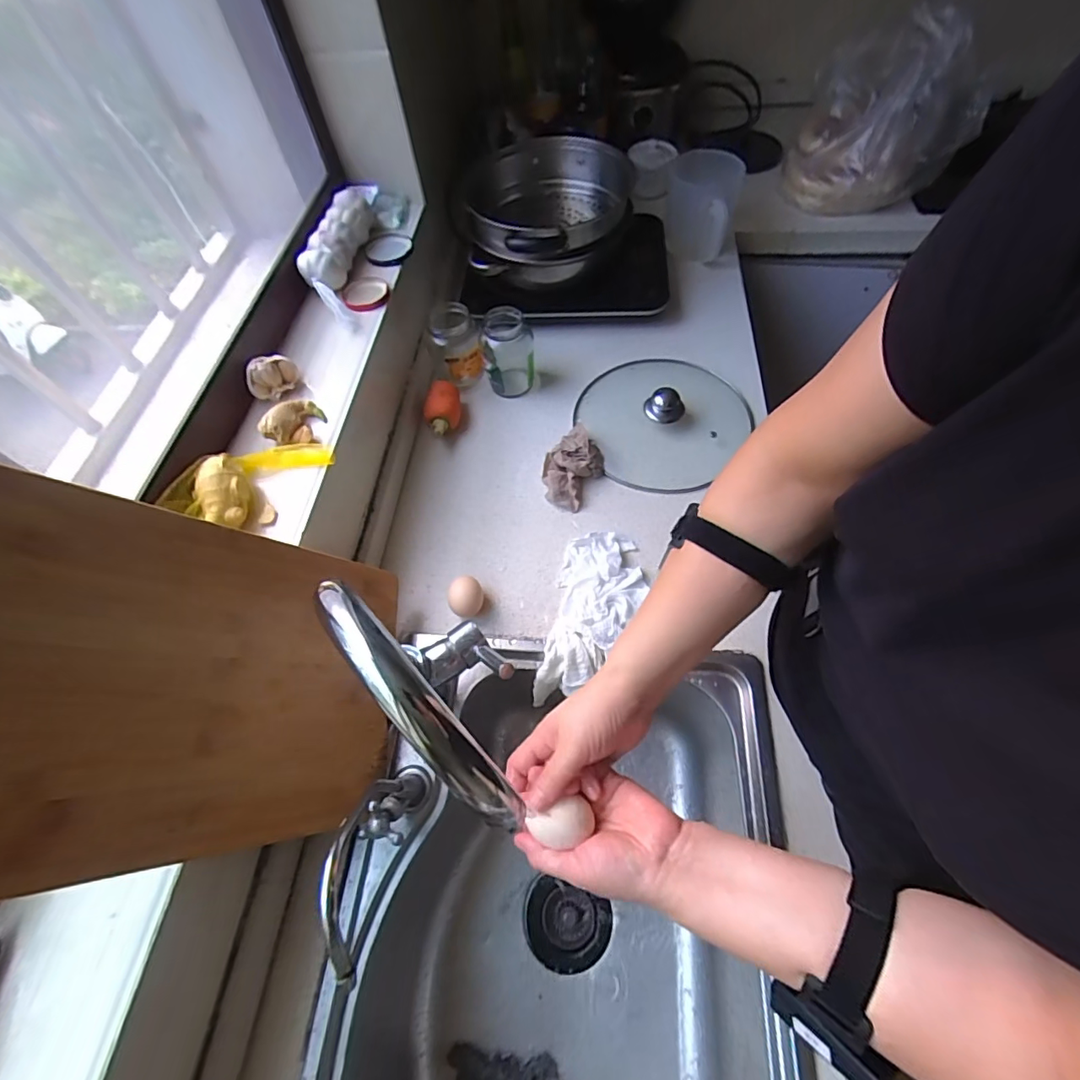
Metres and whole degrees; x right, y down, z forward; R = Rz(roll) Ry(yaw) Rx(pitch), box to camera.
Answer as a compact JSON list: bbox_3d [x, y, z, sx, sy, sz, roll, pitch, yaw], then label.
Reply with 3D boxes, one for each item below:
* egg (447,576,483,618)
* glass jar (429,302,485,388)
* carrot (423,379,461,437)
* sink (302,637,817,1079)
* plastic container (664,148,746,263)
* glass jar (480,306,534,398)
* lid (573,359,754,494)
[{"bbox_3d":[-0.091,0.070,0.620,0.040,0.036,0.054,-10,60,-1],"label":"egg"},{"bbox_3d":[-0.129,-0.300,0.793,0.071,0.116,0.081,-14,60,-4],"label":"glass jar"},{"bbox_3d":[-0.147,-0.197,0.767,0.058,0.051,0.095,-11,60,-2],"label":"carrot"},{"bbox_3d":[0.025,0.437,0.537,0.421,0.217,0.553,3,60,6],"label":"sink"},{"bbox_3d":[0.290,-0.604,0.903,0.123,0.118,0.136,17,63,13],"label":"plastic container"},{"bbox_3d":[-0.048,-0.292,0.784,0.079,0.111,0.076,-3,60,2],"label":"glass jar"},{"bbox_3d":[0.175,-0.194,0.745,0.233,0.051,0.251,-2,60,3],"label":"lid"}]

